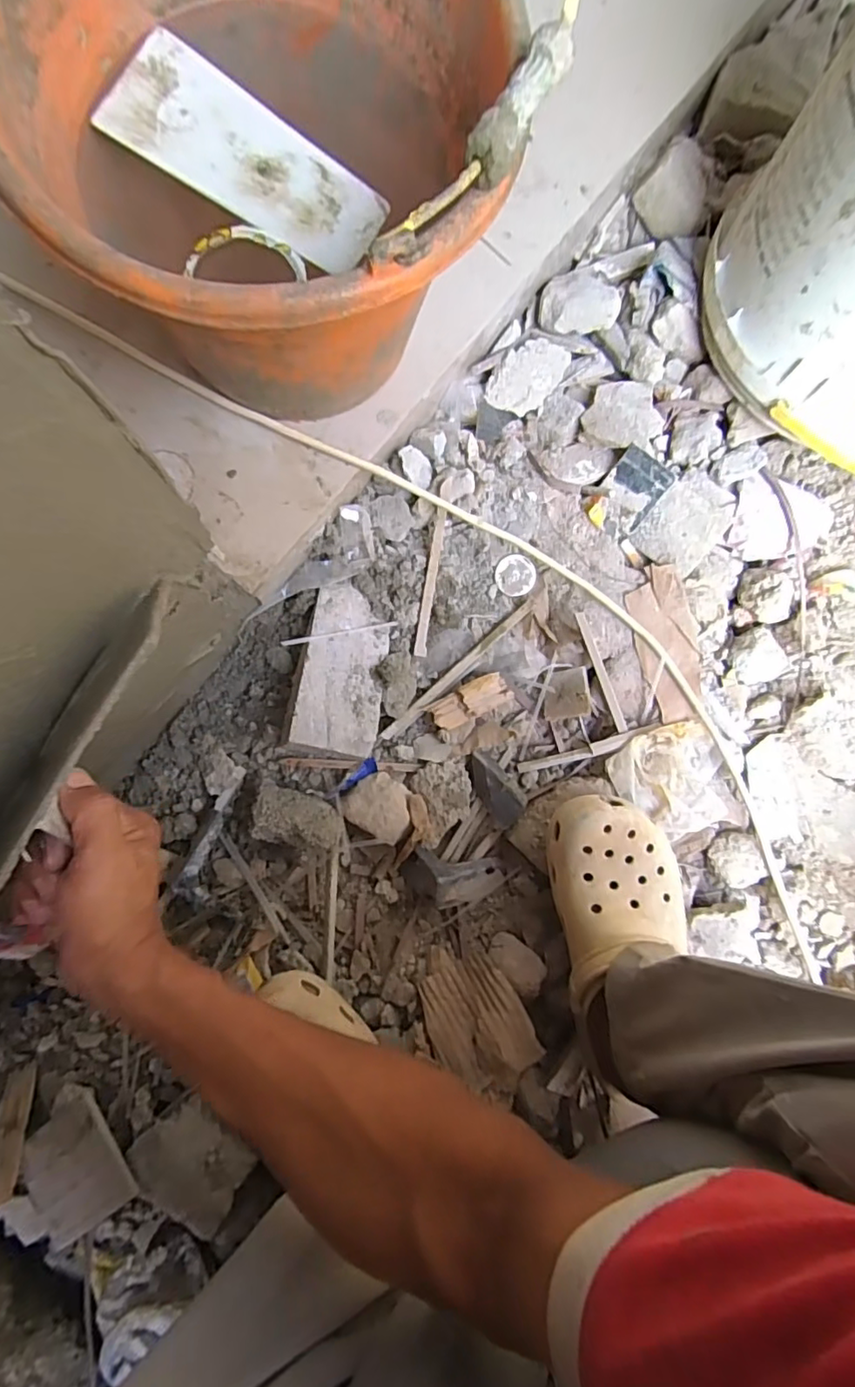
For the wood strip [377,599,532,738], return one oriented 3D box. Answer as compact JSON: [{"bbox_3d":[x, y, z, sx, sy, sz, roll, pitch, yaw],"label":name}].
[{"bbox_3d":[0.028,-0.022,0.526,0.181,0.007,0.012,-42,93,-6],"label":"wood strip"}]

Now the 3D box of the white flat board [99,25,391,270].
[{"bbox_3d":[-0.108,-0.328,0.348,0.170,0.004,0.071,30,85,-6],"label":"white flat board"}]

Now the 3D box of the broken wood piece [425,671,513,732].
[{"bbox_3d":[0.040,0.007,0.522,0.074,0.014,0.030,-27,92,-7],"label":"broken wood piece"}]

